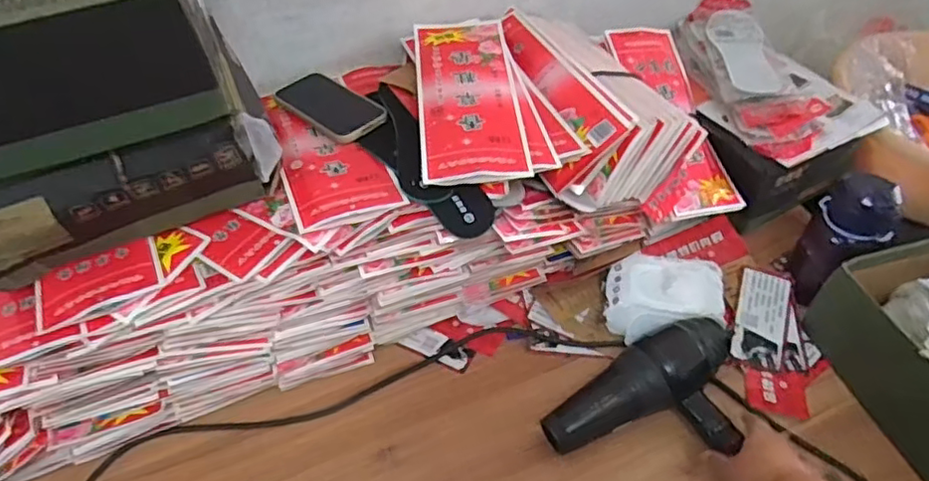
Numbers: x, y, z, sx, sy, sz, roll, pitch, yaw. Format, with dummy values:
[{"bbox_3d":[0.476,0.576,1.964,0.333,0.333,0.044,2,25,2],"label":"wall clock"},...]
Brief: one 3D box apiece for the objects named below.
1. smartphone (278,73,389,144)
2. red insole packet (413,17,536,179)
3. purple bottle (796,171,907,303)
[{"bbox_3d":[-0.170,-0.170,0.775,0.075,0.007,0.165,-36,51,-20],"label":"smartphone"},{"bbox_3d":[0.004,-0.183,0.754,0.118,0.012,0.296,-4,50,-2],"label":"red insole packet"},{"bbox_3d":[0.476,-0.006,0.777,0.065,0.167,0.076,-3,48,-1],"label":"purple bottle"}]

